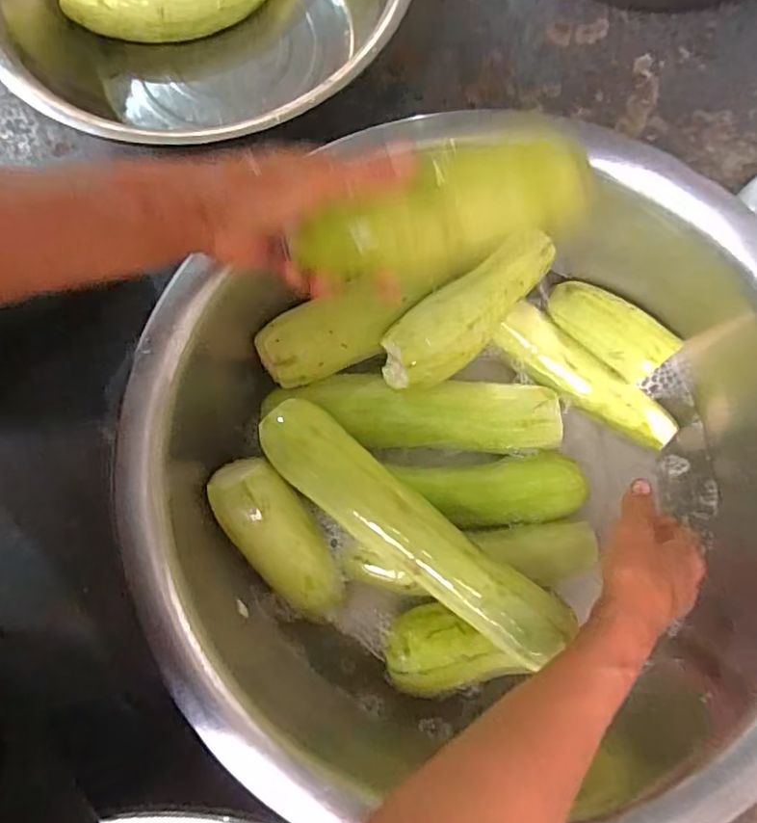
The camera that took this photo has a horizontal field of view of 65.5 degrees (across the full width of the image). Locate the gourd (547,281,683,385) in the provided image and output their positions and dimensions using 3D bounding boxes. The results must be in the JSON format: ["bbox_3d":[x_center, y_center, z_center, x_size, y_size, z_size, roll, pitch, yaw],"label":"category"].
[{"bbox_3d":[0.200,-0.073,0.518,0.111,0.039,0.045,40,82,20],"label":"gourd"}]

